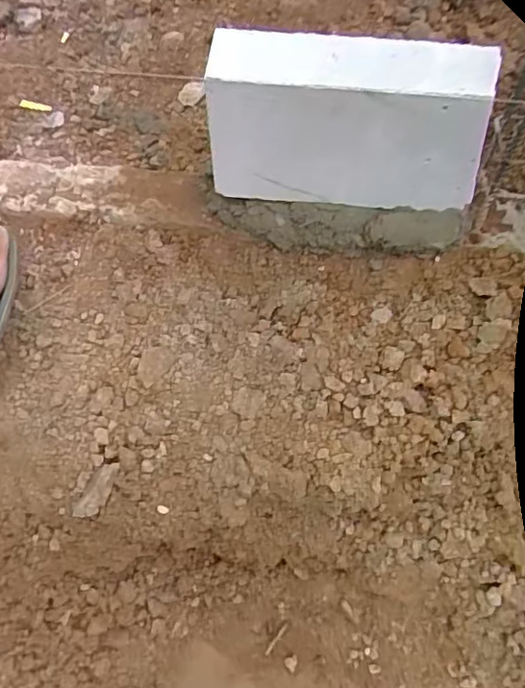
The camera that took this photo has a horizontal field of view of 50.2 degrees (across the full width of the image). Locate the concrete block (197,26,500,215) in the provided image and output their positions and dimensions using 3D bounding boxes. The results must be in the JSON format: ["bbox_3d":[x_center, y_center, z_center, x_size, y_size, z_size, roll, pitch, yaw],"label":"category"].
[{"bbox_3d":[0.111,-0.289,0.743,0.355,0.204,0.096,6,61,2],"label":"concrete block"}]

